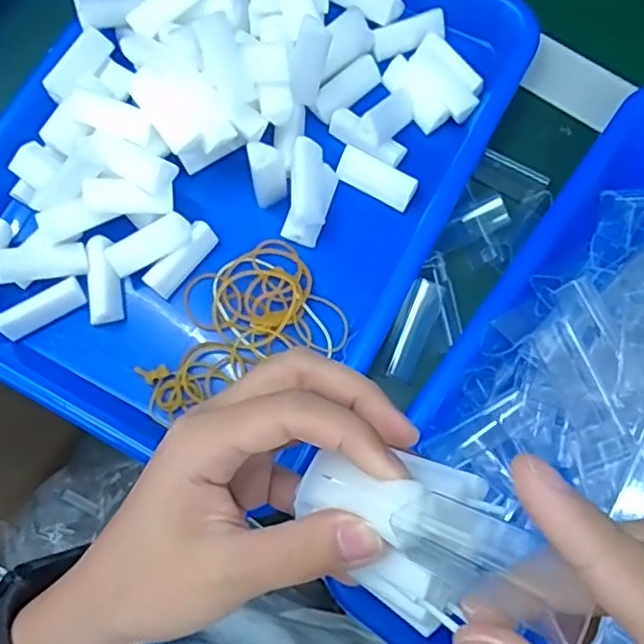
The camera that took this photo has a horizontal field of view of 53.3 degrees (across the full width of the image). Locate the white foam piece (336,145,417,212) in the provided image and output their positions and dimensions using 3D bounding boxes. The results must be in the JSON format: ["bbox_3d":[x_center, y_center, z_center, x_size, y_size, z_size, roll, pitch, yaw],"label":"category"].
[{"bbox_3d":[0.031,-0.081,0.366,0.046,0.019,0.016,27,76,9],"label":"white foam piece"}]

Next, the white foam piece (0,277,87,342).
[{"bbox_3d":[-0.153,-0.007,0.348,0.046,0.014,0.013,-28,75,-6],"label":"white foam piece"}]

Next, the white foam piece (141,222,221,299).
[{"bbox_3d":[-0.078,-0.035,0.353,0.016,0.017,0.045,38,78,11],"label":"white foam piece"}]

